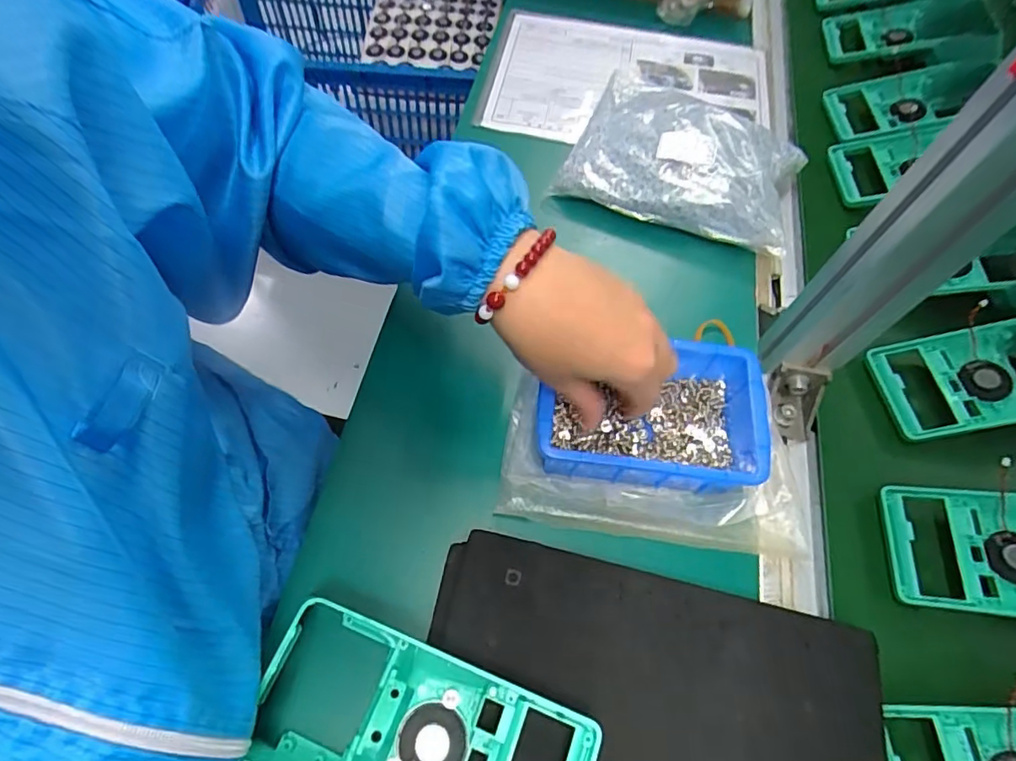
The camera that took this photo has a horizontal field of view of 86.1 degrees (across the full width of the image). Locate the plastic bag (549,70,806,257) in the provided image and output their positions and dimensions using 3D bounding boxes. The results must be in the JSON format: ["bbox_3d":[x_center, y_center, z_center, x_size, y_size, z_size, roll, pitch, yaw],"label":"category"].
[{"bbox_3d":[0.174,-0.220,0.524,0.208,0.057,0.183,21,62,9],"label":"plastic bag"}]

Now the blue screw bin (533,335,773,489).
[{"bbox_3d":[0.095,0.024,0.379,0.147,0.055,0.098,7,60,1],"label":"blue screw bin"}]

